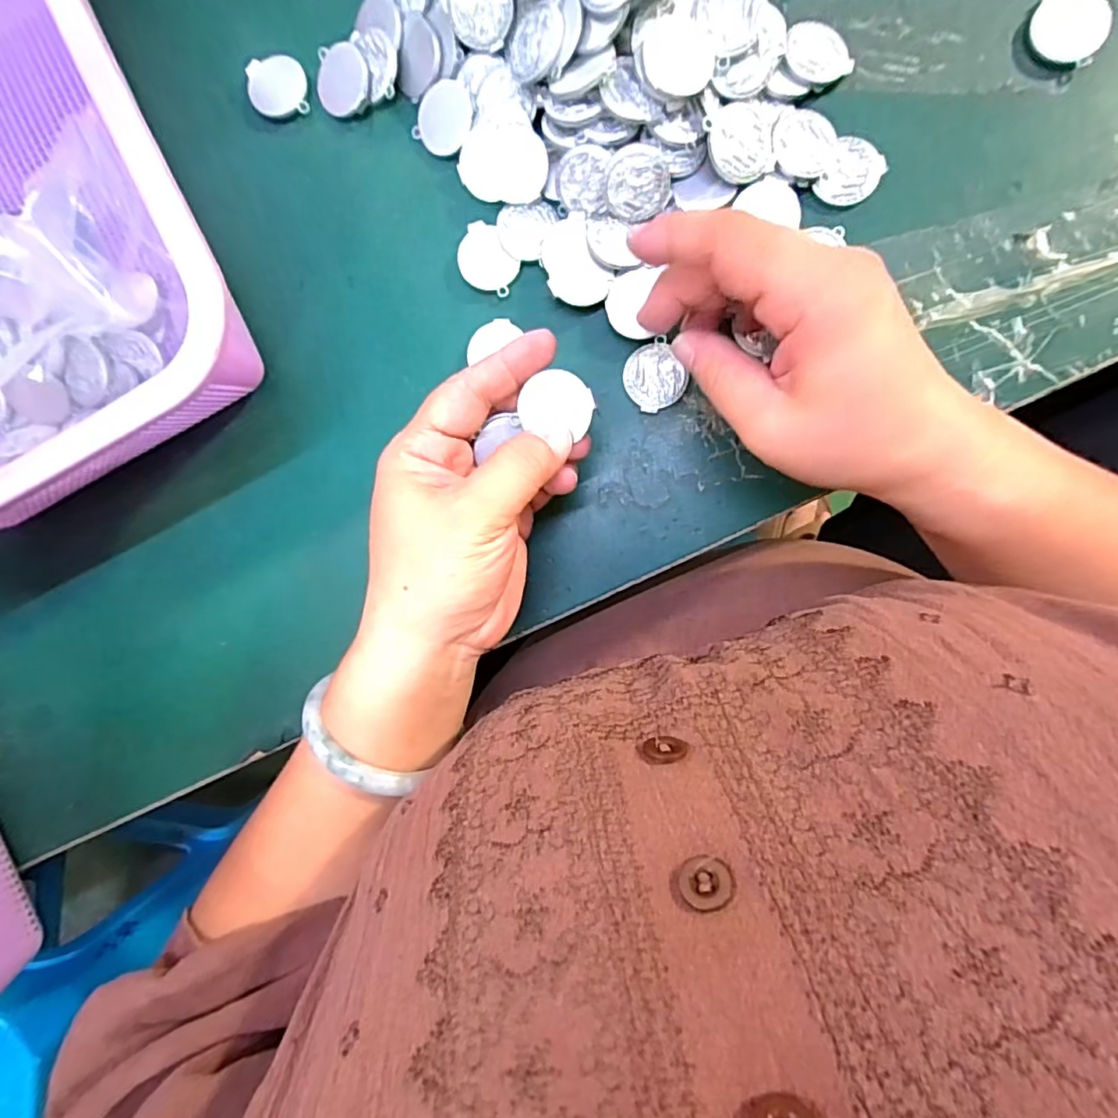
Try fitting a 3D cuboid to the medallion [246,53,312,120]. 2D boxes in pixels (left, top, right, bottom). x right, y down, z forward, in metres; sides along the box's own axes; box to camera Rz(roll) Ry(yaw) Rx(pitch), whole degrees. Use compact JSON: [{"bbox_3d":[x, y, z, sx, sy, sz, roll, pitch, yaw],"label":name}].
[{"bbox_3d":[-0.139,-0.235,0.285,0.029,0.007,0.029,-7,90,6],"label":"medallion"}]

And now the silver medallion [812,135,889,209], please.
[{"bbox_3d":[0.129,-0.170,0.254,0.024,0.005,0.030,29,94,5],"label":"silver medallion"}]

